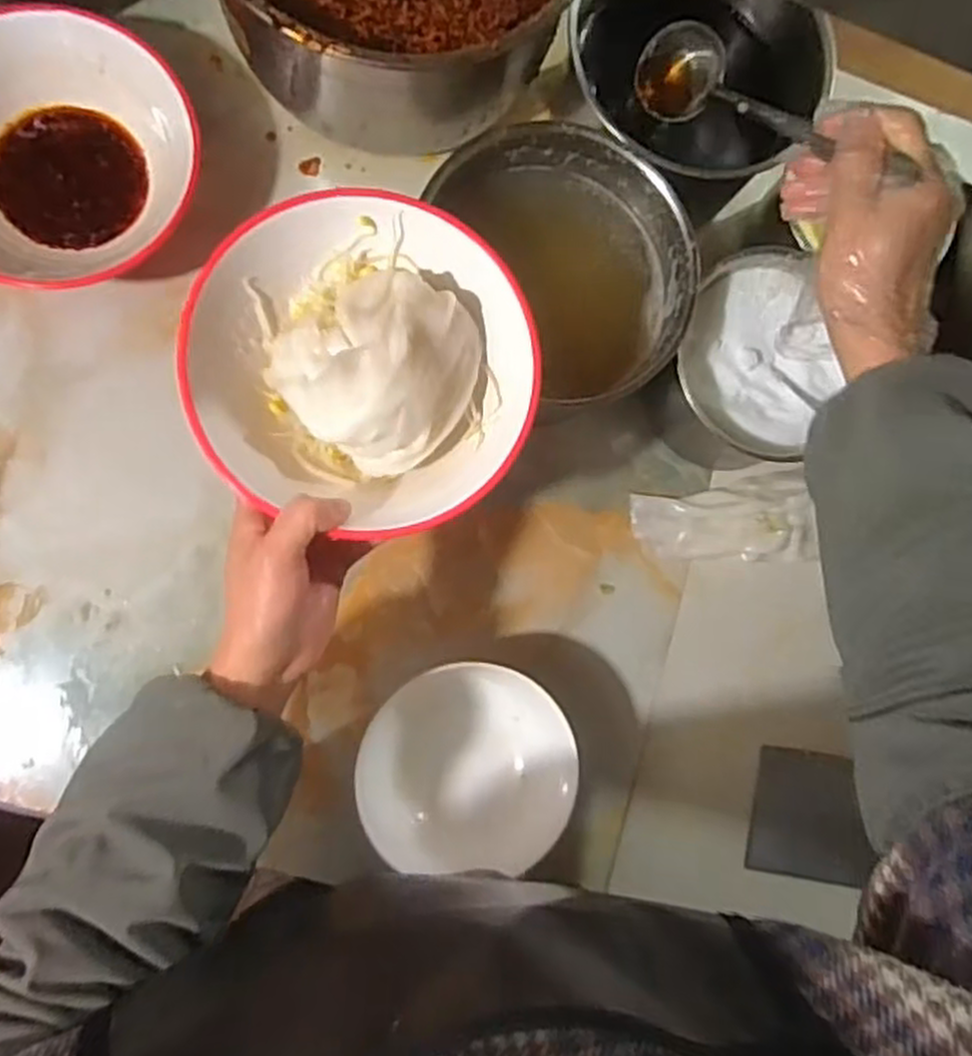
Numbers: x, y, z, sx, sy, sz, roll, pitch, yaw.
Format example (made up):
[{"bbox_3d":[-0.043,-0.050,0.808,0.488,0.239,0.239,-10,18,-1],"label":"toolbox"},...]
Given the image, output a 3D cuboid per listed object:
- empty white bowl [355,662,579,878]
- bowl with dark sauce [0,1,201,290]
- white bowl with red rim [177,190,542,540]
[{"bbox_3d":[-0.013,0.182,0.592,0.156,0.068,0.154,3,85,-8],"label":"empty white bowl"},{"bbox_3d":[-0.318,-0.270,0.594,0.195,0.074,0.192,1,85,-8],"label":"bowl with dark sauce"},{"bbox_3d":[-0.070,-0.097,0.465,0.192,0.057,0.189,1,85,-8],"label":"white bowl with red rim"}]

